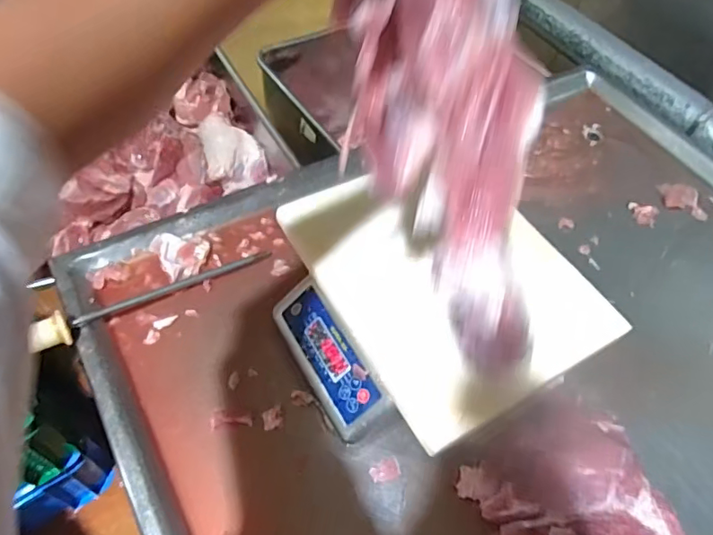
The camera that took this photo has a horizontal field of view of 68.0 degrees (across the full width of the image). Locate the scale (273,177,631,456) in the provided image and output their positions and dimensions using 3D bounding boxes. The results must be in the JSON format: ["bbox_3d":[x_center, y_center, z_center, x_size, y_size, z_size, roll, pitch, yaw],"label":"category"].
[{"bbox_3d":[0.093,0.044,0.697,0.342,0.129,0.341,-23,60,-20],"label":"scale"}]

